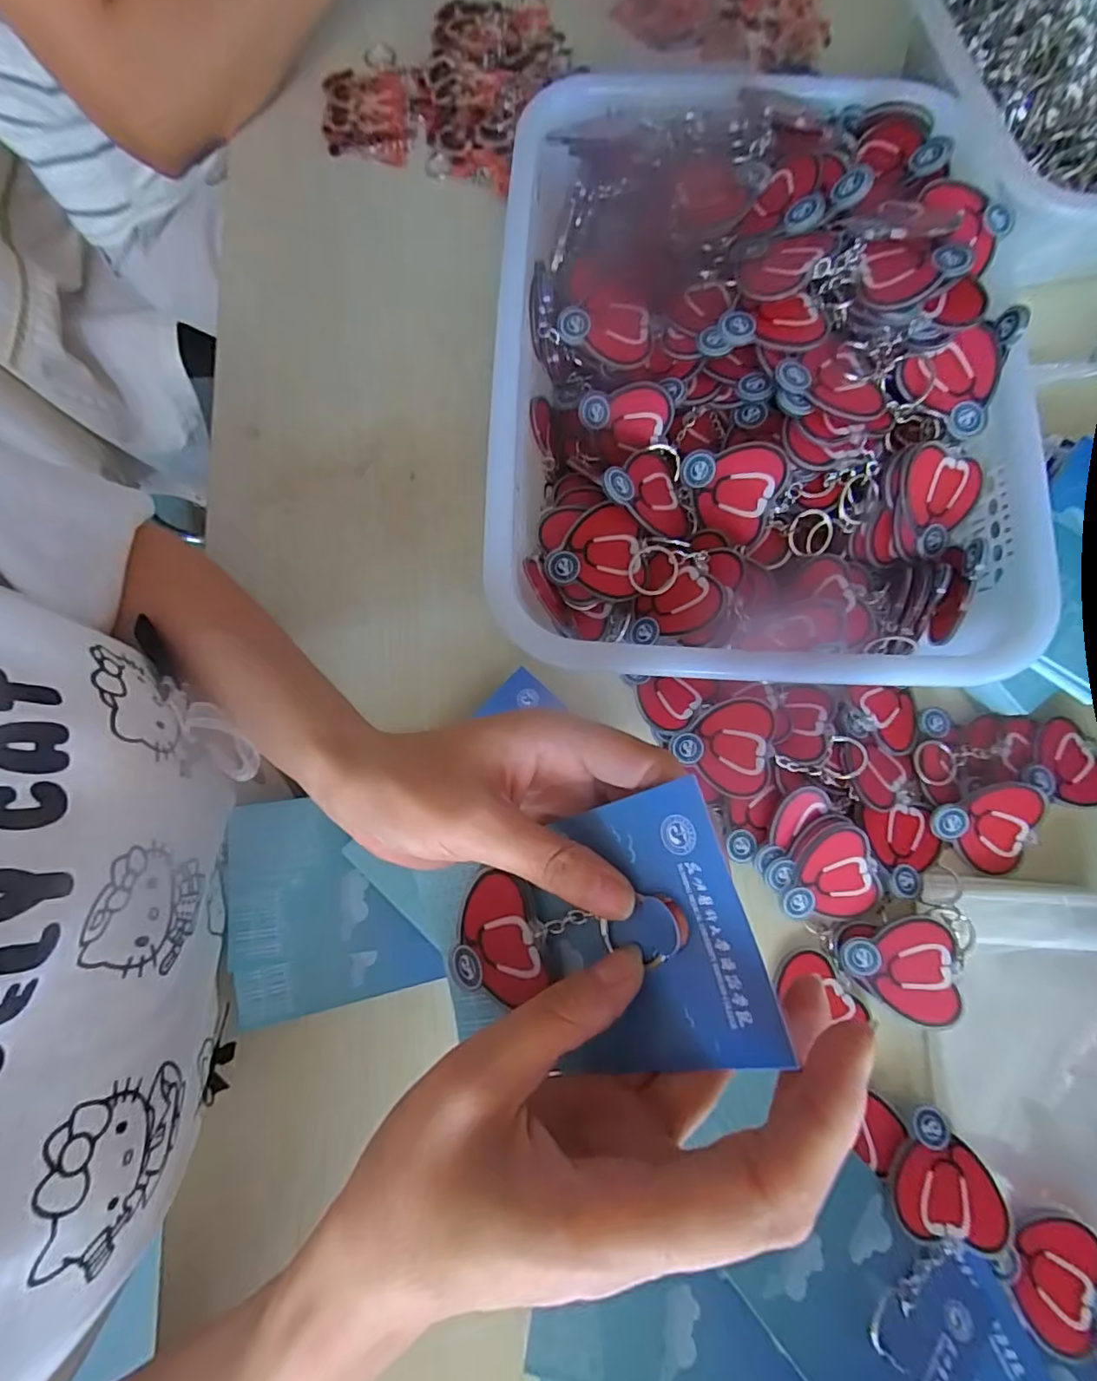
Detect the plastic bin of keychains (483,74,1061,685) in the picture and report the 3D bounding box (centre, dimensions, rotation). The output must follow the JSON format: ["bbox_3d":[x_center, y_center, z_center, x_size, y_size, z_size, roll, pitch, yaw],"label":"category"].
[{"bbox_3d":[0.110,-0.172,0.318,0.273,0.098,0.355,1,77,0],"label":"plastic bin of keychains"}]

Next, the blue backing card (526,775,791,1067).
[{"bbox_3d":[0.028,0.076,0.180,0.073,0.009,0.076,-27,70,33],"label":"blue backing card"}]

